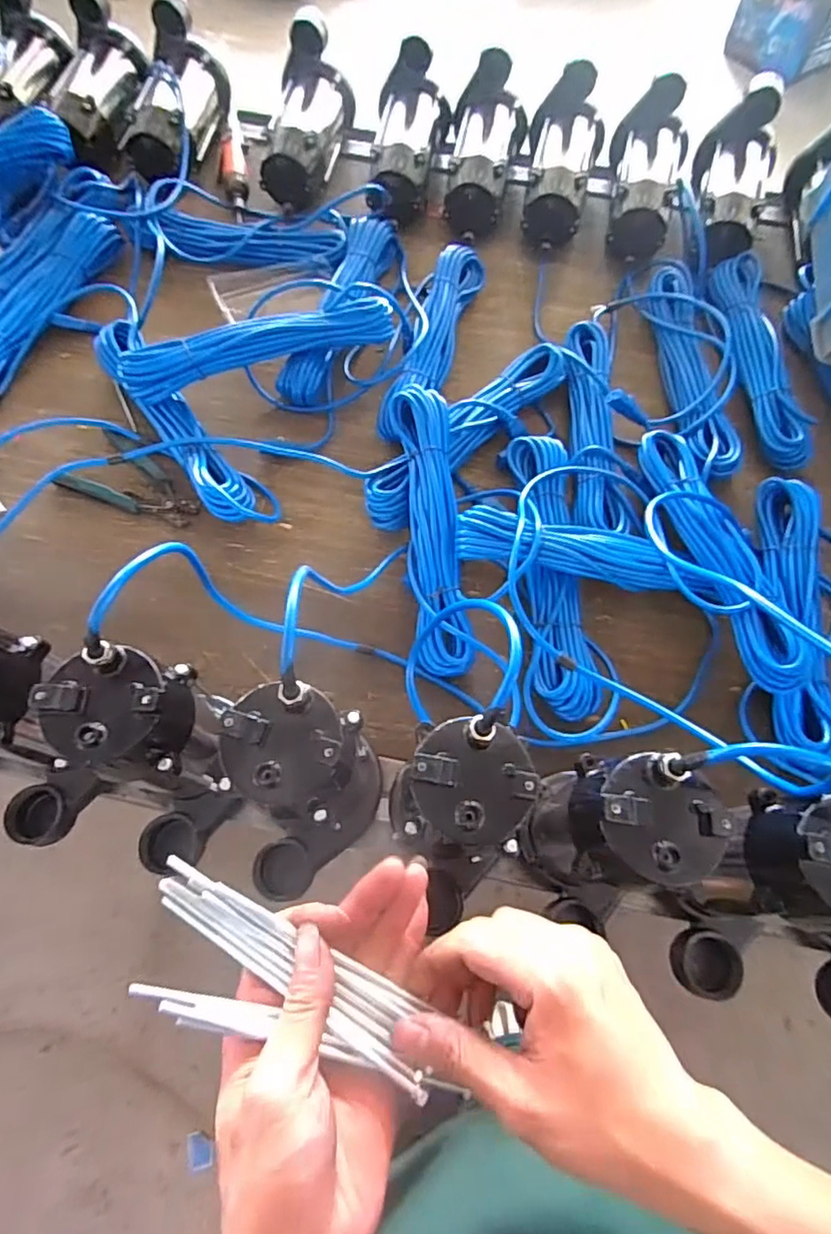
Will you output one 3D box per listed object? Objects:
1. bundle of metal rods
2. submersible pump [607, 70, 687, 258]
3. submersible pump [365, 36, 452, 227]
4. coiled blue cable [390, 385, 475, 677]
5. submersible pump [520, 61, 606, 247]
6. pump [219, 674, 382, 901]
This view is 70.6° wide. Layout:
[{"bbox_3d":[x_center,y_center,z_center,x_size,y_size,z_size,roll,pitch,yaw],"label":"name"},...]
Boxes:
[{"bbox_3d":[-0.056,0.174,0.275,0.157,0.028,0.053,23,69,3],"label":"bundle of metal rods"},{"bbox_3d":[0.370,-0.696,0.923,0.116,0.093,0.261,11,81,3],"label":"submersible pump"},{"bbox_3d":[-0.010,-0.740,0.927,0.115,0.160,0.249,5,68,1],"label":"submersible pump"},{"bbox_3d":[0.017,-0.101,0.671,0.073,0.079,0.335,-4,68,-3],"label":"coiled blue cable"},{"bbox_3d":[0.231,-0.702,0.898,0.118,0.120,0.235,10,68,3],"label":"submersible pump"},{"bbox_3d":[-0.099,0.158,0.488,0.105,0.251,0.150,8,68,2],"label":"pump"}]

